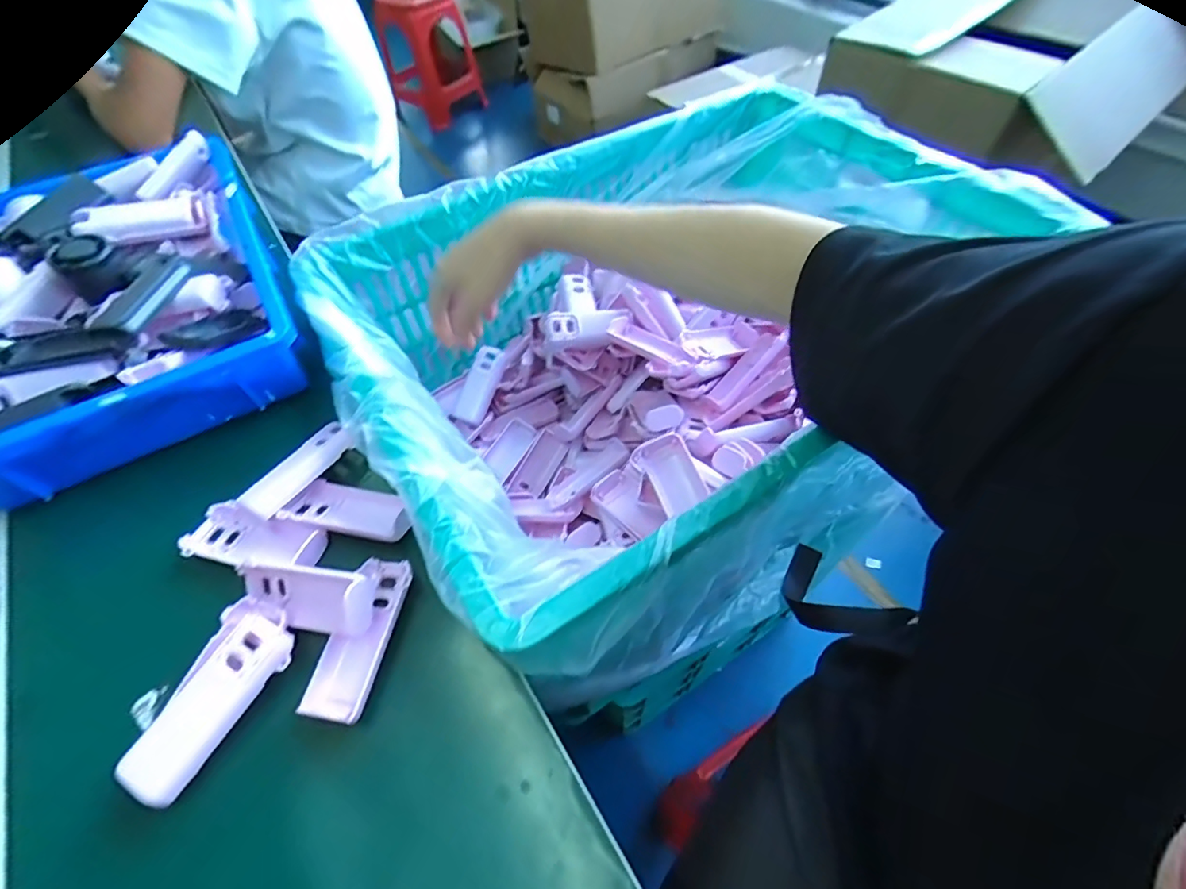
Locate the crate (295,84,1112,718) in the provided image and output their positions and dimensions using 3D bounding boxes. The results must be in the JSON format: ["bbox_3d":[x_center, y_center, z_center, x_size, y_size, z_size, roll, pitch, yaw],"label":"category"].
[{"bbox_3d":[0.094,-0.104,0.590,0.661,0.261,0.493,-26,58,-16],"label":"crate"}]

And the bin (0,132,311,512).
[{"bbox_3d":[-0.478,-0.151,0.519,0.289,0.083,0.392,-27,58,-17],"label":"bin"}]

